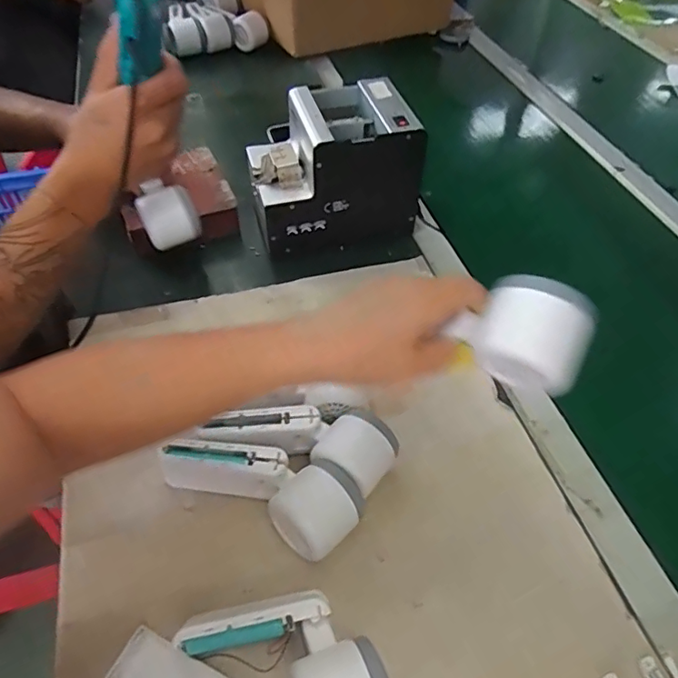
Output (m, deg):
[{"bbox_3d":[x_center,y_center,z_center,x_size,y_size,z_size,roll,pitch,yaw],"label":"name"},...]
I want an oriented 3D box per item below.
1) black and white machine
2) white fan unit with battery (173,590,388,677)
[{"bbox_3d":[-0.010,-0.205,0.642,0.184,0.141,0.127,-9,50,-11],"label":"black and white machine"},{"bbox_3d":[-0.029,0.211,0.357,0.147,0.042,0.078,29,53,20],"label":"white fan unit with battery"}]

